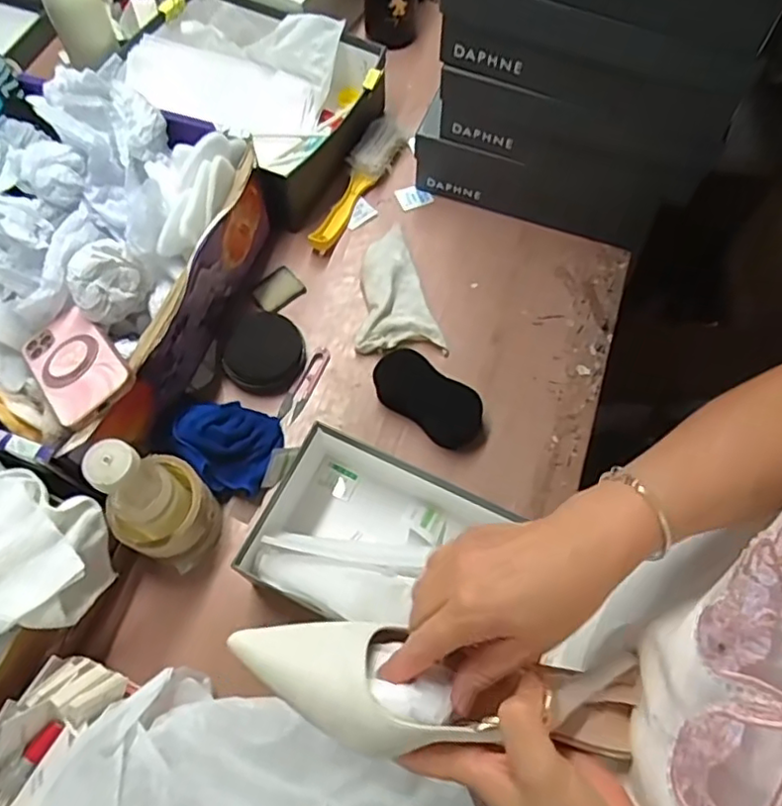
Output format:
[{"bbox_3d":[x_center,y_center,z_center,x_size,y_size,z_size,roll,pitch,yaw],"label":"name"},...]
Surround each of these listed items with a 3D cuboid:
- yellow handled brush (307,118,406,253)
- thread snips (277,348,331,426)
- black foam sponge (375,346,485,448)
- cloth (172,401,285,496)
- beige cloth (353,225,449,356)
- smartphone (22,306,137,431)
[{"bbox_3d":[-0.044,-0.294,0.825,0.054,0.031,0.229,23,67,9],"label":"yellow handled brush"},{"bbox_3d":[-0.099,-0.022,0.722,0.024,0.006,0.098,23,67,9],"label":"thread snips"},{"bbox_3d":[0.041,-0.006,0.695,0.126,0.037,0.060,33,69,13],"label":"black foam sponge"},{"bbox_3d":[-0.180,0.037,0.665,0.113,0.061,0.100,19,66,8],"label":"cloth"},{"bbox_3d":[0.013,-0.142,0.761,0.100,0.019,0.167,1,65,-1],"label":"beige cloth"},{"bbox_3d":[-0.294,-0.037,0.583,0.073,0.014,0.143,-45,57,-6],"label":"smartphone"}]

